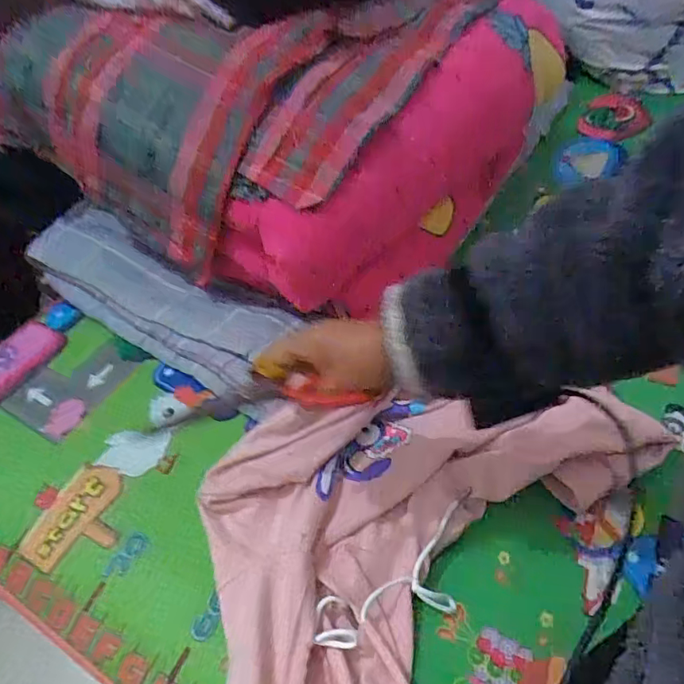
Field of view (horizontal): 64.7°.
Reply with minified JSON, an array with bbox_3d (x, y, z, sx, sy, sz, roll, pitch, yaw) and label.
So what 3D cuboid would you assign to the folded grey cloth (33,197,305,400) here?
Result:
[{"bbox_3d":[-0.238,-0.057,0.688,0.428,0.053,0.115,27,59,25],"label":"folded grey cloth"}]

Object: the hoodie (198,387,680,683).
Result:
[{"bbox_3d":[0.018,0.161,0.452,0.318,0.120,0.399,34,62,28],"label":"hoodie"}]

